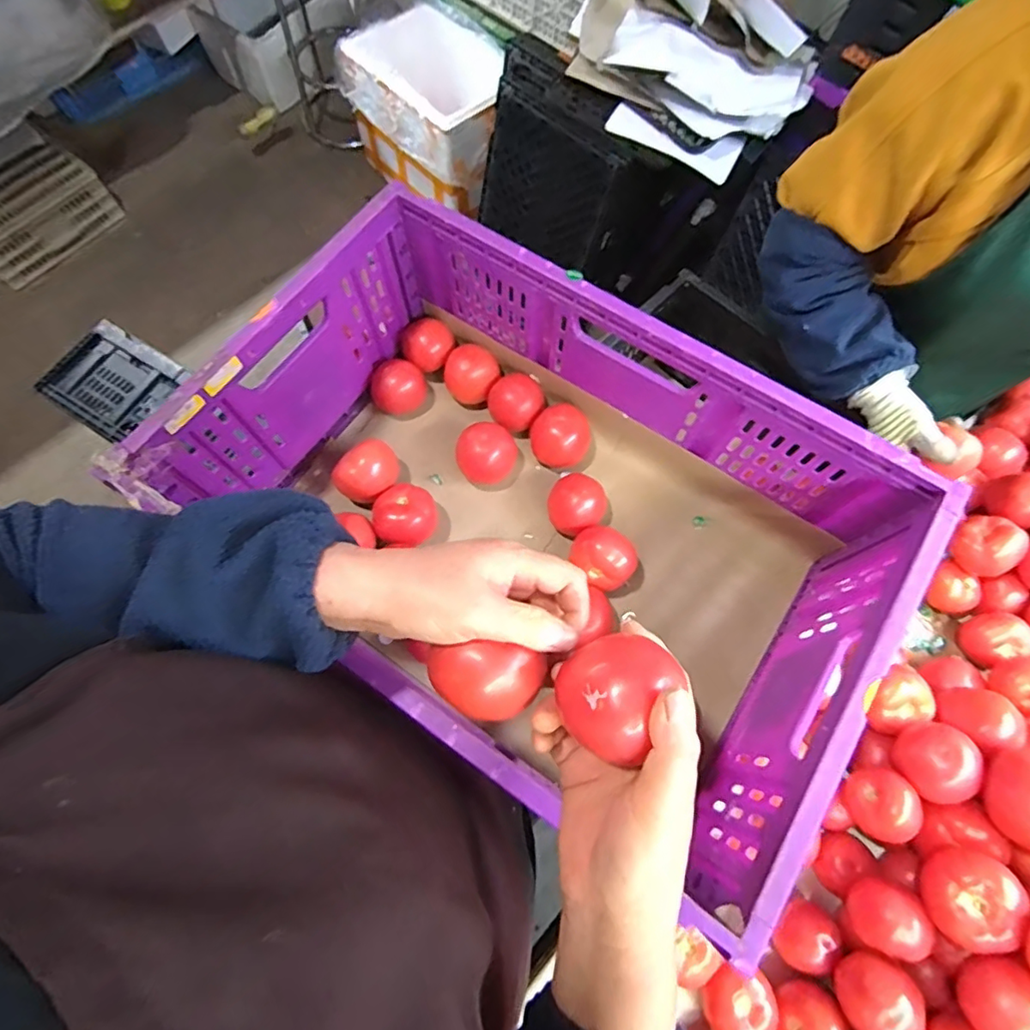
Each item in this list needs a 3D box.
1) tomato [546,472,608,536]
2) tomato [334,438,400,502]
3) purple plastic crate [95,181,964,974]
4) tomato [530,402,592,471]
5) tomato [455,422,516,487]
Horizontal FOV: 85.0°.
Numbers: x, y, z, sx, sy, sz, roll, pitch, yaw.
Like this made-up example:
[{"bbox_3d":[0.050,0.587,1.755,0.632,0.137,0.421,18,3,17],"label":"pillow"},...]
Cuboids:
[{"bbox_3d":[0.068,-0.008,0.642,0.062,0.058,0.067,0,70,0],"label":"tomato"},{"bbox_3d":[-0.165,-0.046,0.646,0.059,0.061,0.068,17,71,5],"label":"tomato"},{"bbox_3d":[0.018,0.007,0.552,0.577,0.225,0.392,33,73,11],"label":"purple plastic crate"},{"bbox_3d":[0.055,-0.093,0.674,0.069,0.062,0.062,8,71,2],"label":"tomato"},{"bbox_3d":[-0.034,-0.070,0.665,0.072,0.053,0.065,-6,71,-3],"label":"tomato"}]

